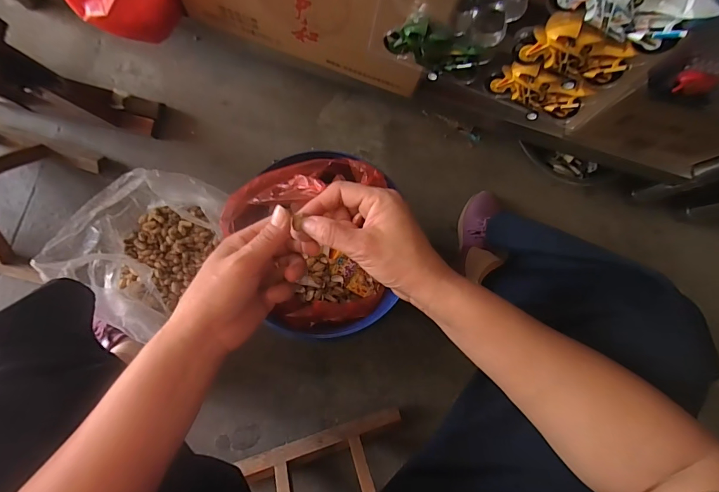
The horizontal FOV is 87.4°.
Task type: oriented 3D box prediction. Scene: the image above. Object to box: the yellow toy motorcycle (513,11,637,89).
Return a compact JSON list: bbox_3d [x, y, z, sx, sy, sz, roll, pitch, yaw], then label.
[{"bbox_3d":[0.210,-0.186,0.362,0.099,0.057,0.025,25,81,-2],"label":"yellow toy motorcycle"}]

